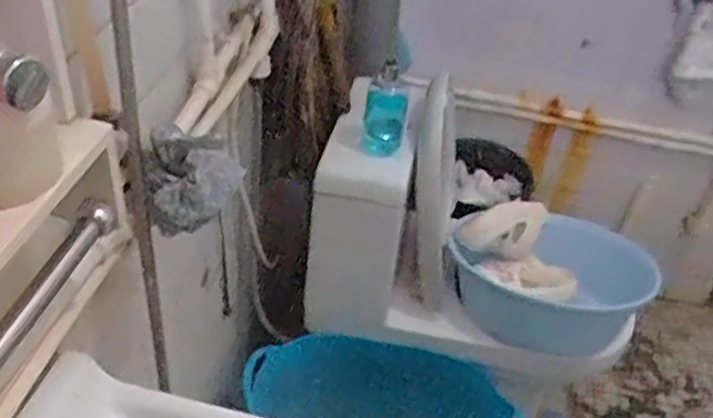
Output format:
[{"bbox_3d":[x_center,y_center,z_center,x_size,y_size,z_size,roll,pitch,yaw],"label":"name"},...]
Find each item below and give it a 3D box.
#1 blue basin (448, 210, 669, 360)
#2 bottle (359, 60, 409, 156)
[{"bbox_3d":[0.403,0.156,1.349,0.449,0.182,0.318,4,40,-2],"label":"blue basin"},{"bbox_3d":[0.049,-0.169,1.160,0.076,0.174,0.048,7,40,1],"label":"bottle"}]

